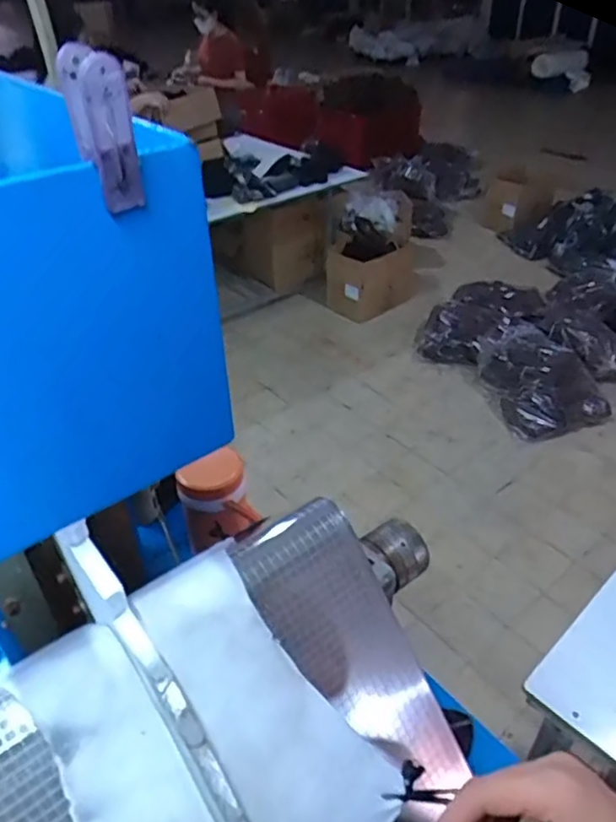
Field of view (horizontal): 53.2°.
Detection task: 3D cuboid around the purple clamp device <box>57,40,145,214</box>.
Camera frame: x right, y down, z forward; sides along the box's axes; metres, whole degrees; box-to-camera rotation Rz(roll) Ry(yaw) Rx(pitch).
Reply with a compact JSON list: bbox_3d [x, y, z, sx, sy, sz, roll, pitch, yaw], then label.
[{"bbox_3d":[-0.091,-0.122,0.275,0.026,0.067,0.020,-10,38,-12],"label":"purple clamp device"}]

